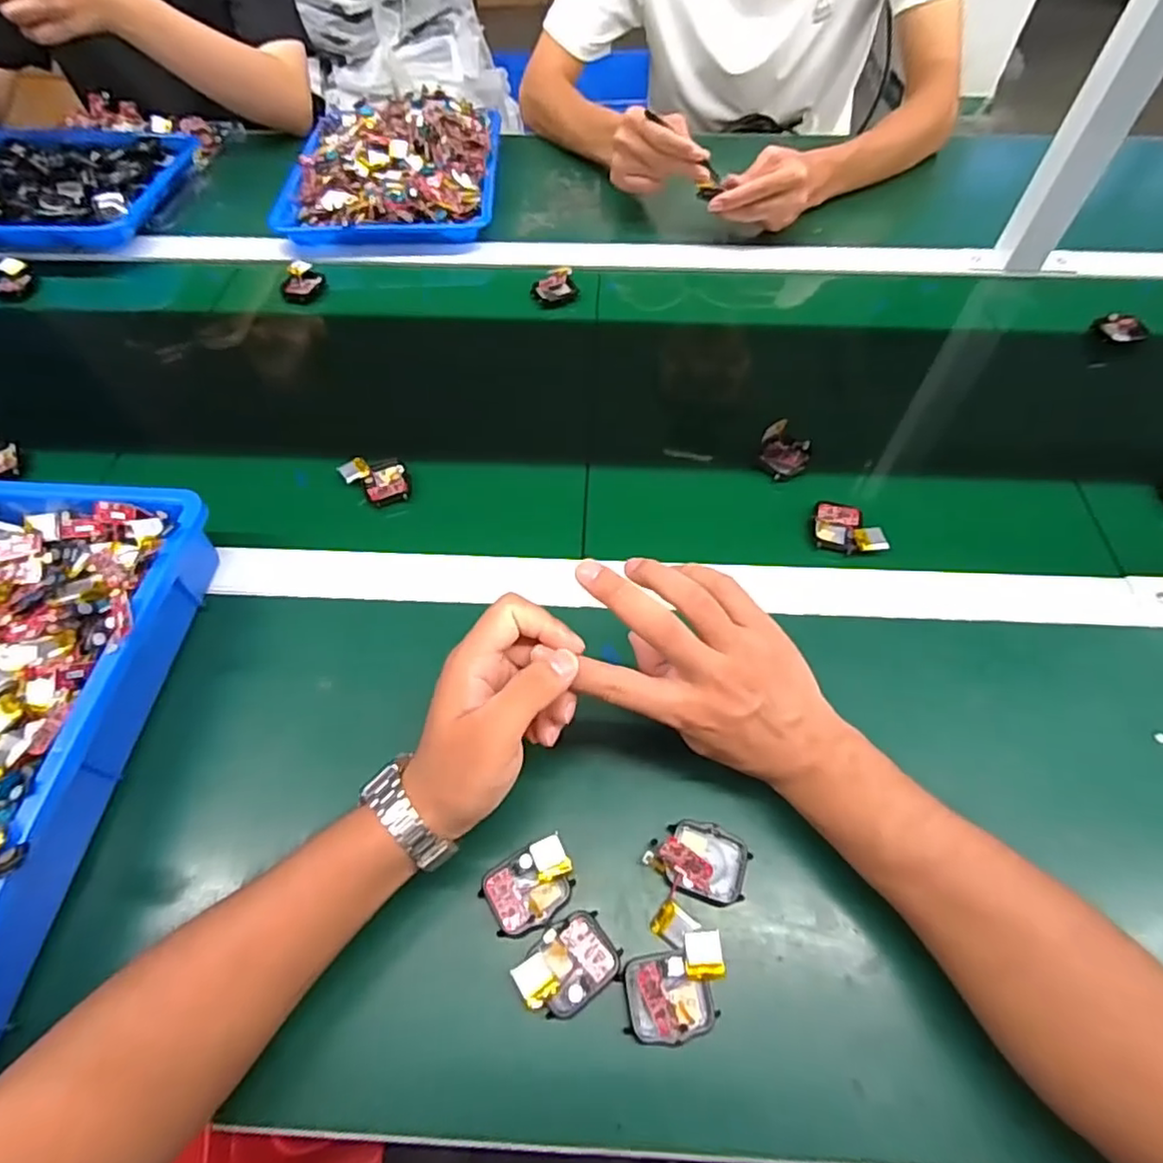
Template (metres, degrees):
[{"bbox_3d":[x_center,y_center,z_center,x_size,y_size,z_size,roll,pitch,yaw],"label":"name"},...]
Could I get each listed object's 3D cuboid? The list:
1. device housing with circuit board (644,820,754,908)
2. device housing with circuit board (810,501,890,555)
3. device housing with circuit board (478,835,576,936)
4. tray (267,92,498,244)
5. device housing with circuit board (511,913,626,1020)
[{"bbox_3d":[0.068,0.162,0.365,0.055,0.023,0.038,18,60,11],"label":"device housing with circuit board"},{"bbox_3d":[0.210,-0.041,0.493,0.053,0.016,0.042,14,59,9],"label":"device housing with circuit board"},{"bbox_3d":[-0.028,0.171,0.351,0.050,0.018,0.037,-25,61,-14],"label":"device housing with circuit board"},{"bbox_3d":[-0.229,-0.511,0.773,0.249,0.069,0.269,0,58,1],"label":"tray"},{"bbox_3d":[-0.007,0.202,0.330,0.053,0.011,0.038,-26,72,-23],"label":"device housing with circuit board"}]

